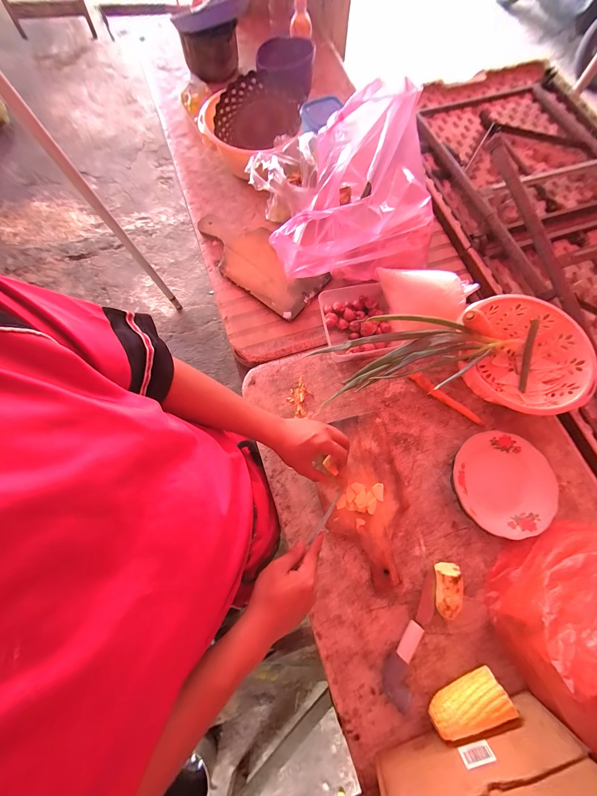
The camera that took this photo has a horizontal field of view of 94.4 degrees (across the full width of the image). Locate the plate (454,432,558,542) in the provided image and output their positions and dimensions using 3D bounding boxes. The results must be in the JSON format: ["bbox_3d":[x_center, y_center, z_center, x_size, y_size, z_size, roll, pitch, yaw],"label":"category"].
[{"bbox_3d":[0.377,0.158,0.520,0.180,0.038,0.176,0,75,0],"label":"plate"}]

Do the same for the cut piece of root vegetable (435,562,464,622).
[{"bbox_3d":[0.253,0.322,0.464,0.040,0.028,0.080,15,63,5],"label":"cut piece of root vegetable"}]

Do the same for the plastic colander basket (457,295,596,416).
[{"bbox_3d":[0.454,-0.076,0.564,0.215,0.091,0.232,0,75,0],"label":"plastic colander basket"}]

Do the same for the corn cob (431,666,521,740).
[{"bbox_3d":[0.256,0.467,0.422,0.112,0.057,0.043,-26,76,-6],"label":"corn cob"}]

